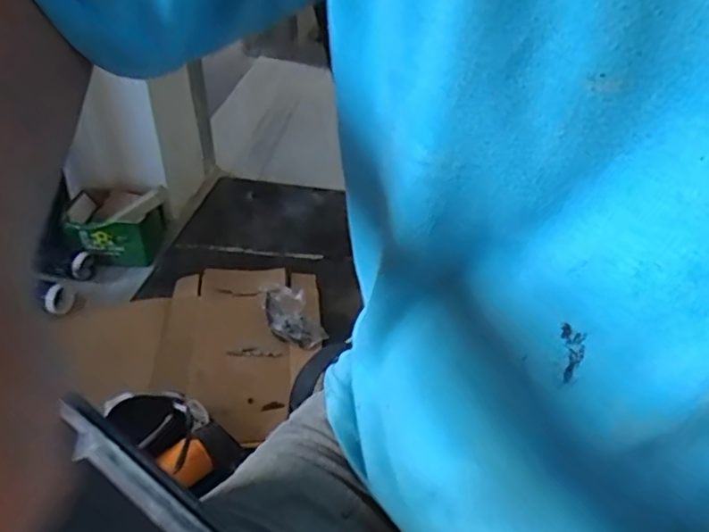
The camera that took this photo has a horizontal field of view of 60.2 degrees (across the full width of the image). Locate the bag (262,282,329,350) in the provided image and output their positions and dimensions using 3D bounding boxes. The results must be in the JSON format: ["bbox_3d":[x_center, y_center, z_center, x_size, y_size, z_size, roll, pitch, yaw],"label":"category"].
[{"bbox_3d":[-0.102,0.068,0.935,0.067,0.028,0.159,-15,40,-19],"label":"bag"}]

